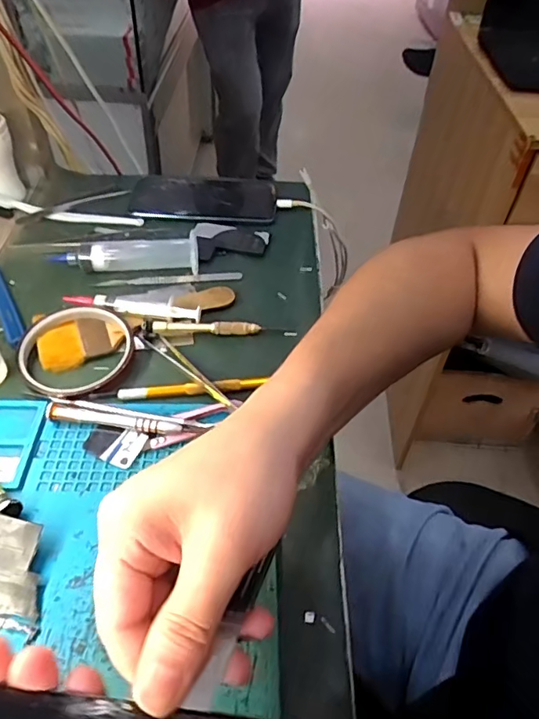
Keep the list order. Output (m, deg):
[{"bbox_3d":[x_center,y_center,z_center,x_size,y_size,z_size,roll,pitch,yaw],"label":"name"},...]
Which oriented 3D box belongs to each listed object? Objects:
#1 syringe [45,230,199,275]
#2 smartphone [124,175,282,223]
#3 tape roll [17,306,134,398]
[{"bbox_3d":[-0.130,-0.099,0.474,0.131,0.029,0.028,2,47,-2],"label":"syringe"},{"bbox_3d":[-0.069,-0.177,0.566,0.151,0.015,0.072,5,47,0],"label":"smartphone"},{"bbox_3d":[-0.150,-0.008,0.403,0.085,0.012,0.090,0,47,-4],"label":"tape roll"}]

